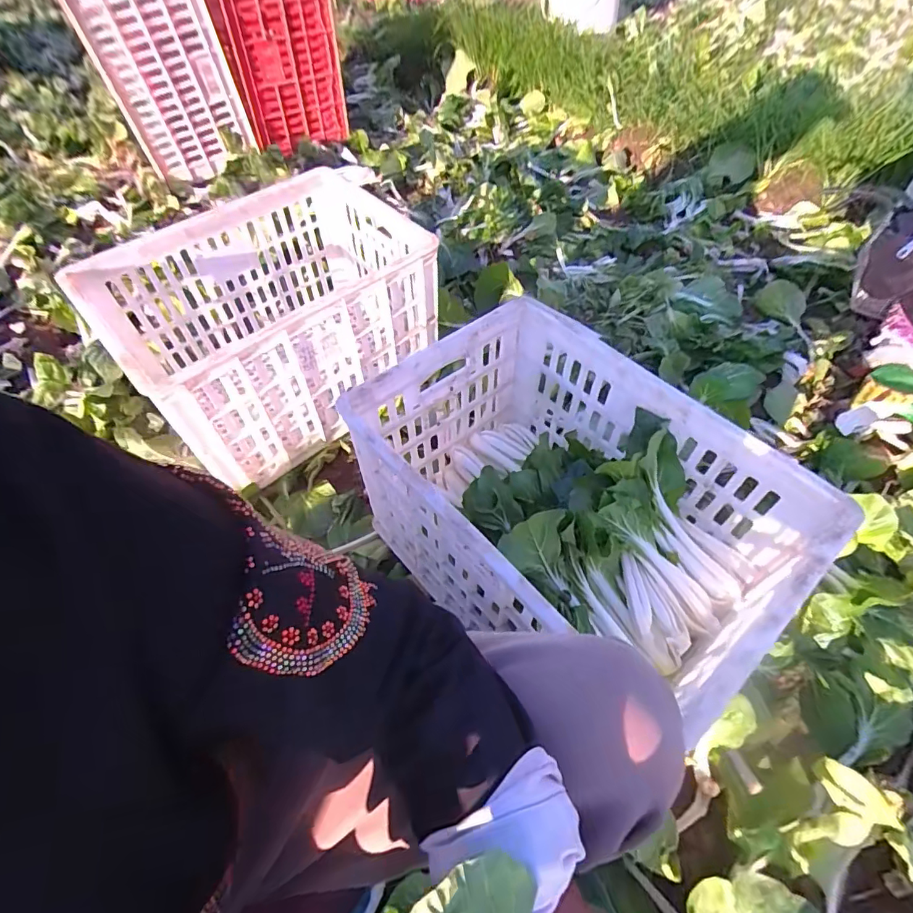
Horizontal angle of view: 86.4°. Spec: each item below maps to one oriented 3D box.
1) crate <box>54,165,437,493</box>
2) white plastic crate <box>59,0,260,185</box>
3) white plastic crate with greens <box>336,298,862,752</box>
[{"bbox_3d":[-0.310,-0.257,0.882,0.514,0.257,0.371,-34,63,-19],"label":"crate"},{"bbox_3d":[-0.769,-1.024,1.281,0.307,0.461,0.261,-25,60,-14],"label":"white plastic crate"},{"bbox_3d":[0.145,0.057,0.649,0.323,0.251,0.496,-36,64,-20],"label":"white plastic crate with greens"}]

